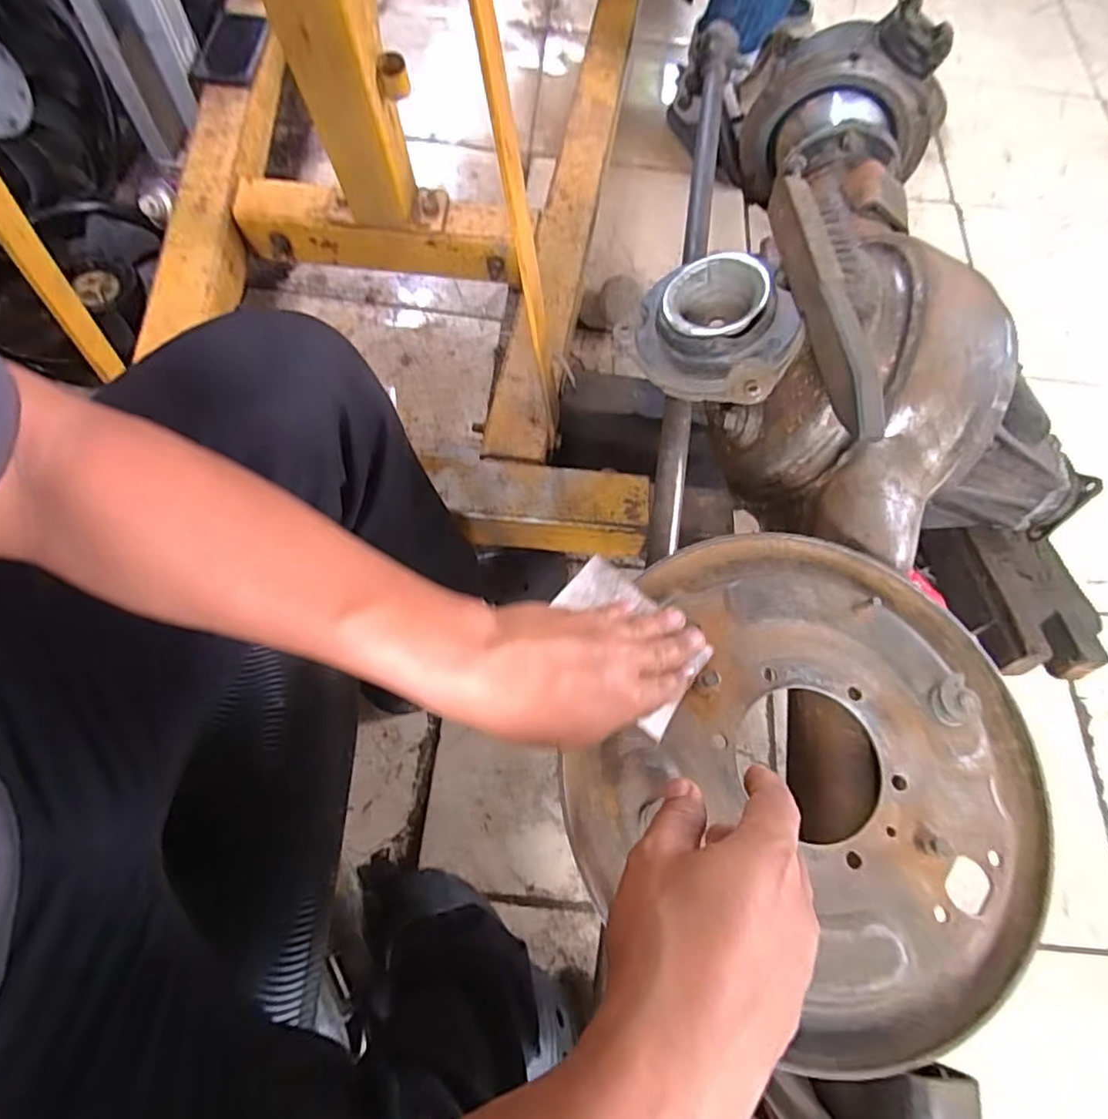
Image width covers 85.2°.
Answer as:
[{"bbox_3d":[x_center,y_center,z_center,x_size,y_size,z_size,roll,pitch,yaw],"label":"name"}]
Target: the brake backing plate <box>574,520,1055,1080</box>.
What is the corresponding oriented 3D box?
[{"bbox_3d":[0.167,0.122,0.375,0.273,0.036,0.290,0,69,1],"label":"brake backing plate"}]

